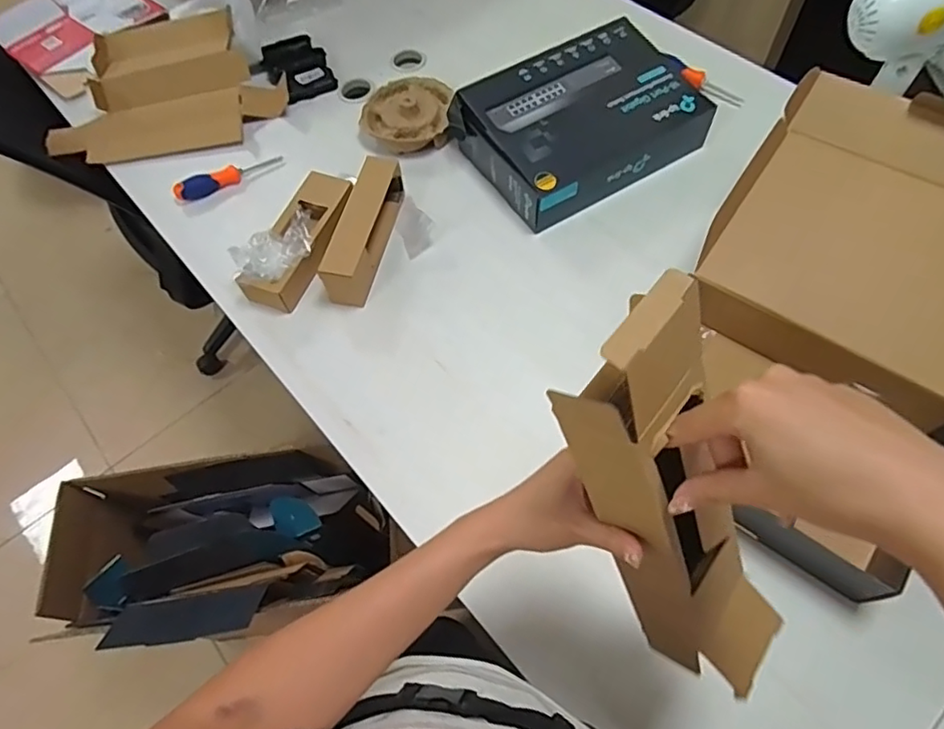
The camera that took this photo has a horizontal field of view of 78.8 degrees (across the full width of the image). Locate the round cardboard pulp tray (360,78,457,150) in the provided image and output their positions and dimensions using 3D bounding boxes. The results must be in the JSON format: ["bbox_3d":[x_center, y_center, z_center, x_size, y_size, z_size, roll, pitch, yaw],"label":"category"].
[{"bbox_3d":[-0.115,-0.440,1.003,0.153,0.050,0.161,-1,61,3],"label":"round cardboard pulp tray"}]

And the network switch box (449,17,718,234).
[{"bbox_3d":[0.176,-0.386,0.925,0.341,0.111,0.240,-27,63,-11],"label":"network switch box"}]

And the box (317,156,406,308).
[{"bbox_3d":[-0.160,-0.205,0.860,0.055,0.080,0.230,11,63,9],"label":"box"}]

